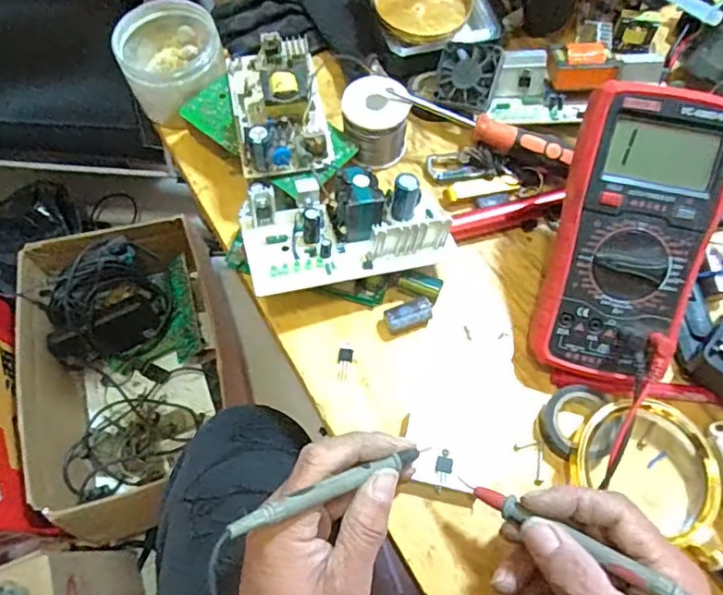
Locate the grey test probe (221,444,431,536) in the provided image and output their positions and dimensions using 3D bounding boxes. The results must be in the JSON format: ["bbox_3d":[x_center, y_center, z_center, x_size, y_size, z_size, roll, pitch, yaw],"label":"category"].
[{"bbox_3d":[-0.010,0.100,0.307,0.136,0.008,0.008,-7,60,-41],"label":"grey test probe"}]

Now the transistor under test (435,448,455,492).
[{"bbox_3d":[0.052,0.109,0.362,0.010,0.004,0.026,12,66,5],"label":"transistor under test"}]

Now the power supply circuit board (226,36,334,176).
[{"bbox_3d":[-0.064,-0.153,0.444,0.068,0.035,0.118,-11,66,-5],"label":"power supply circuit board"}]

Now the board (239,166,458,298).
[{"bbox_3d":[-0.010,-0.050,0.406,0.146,0.047,0.073,-13,66,-6],"label":"board"}]

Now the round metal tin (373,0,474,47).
[{"bbox_3d":[0.054,-0.260,0.504,0.083,0.011,0.092,23,67,10],"label":"round metal tin"}]

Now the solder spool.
[{"bbox_3d":[0.012,-0.141,0.461,0.050,0.051,0.050,3,65,1],"label":"solder spool"}]

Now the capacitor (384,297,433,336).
[{"bbox_3d":[0.035,0.013,0.415,0.035,0.016,0.017,-19,67,-9],"label":"capacitor"}]

